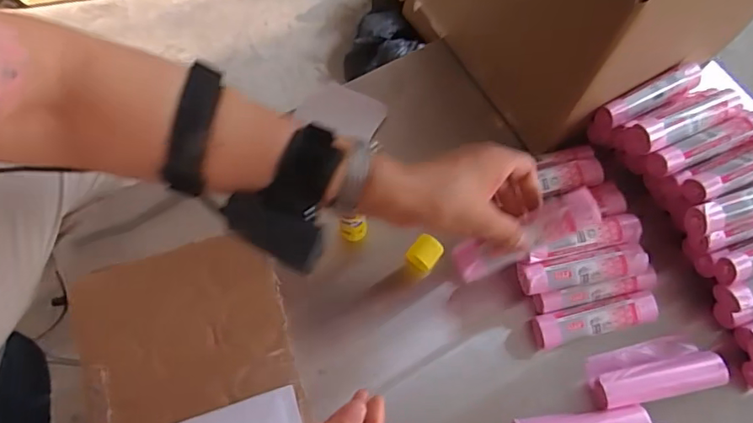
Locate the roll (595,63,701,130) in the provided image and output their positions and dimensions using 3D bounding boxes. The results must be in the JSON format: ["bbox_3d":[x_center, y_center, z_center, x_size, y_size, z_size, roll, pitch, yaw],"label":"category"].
[{"bbox_3d":[0.295,-0.124,0.558,0.128,0.033,0.022,-27,72,-10],"label":"roll"}]

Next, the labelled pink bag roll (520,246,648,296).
[{"bbox_3d":[0.208,0.057,0.522,0.129,0.025,0.034,-10,70,-4],"label":"labelled pink bag roll"}]

